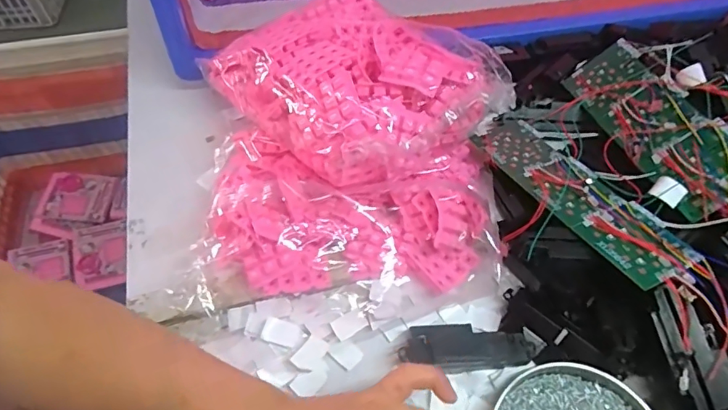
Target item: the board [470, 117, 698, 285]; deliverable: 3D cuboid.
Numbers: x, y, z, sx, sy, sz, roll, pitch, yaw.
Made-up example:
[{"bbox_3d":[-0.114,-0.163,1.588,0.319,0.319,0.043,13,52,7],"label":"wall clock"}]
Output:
[{"bbox_3d":[0.184,-0.015,0.431,0.068,0.009,0.217,-19,45,-18],"label":"board"}]

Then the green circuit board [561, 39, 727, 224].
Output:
[{"bbox_3d":[0.277,-0.081,0.460,0.072,0.010,0.218,-35,45,19],"label":"green circuit board"}]

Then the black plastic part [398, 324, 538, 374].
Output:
[{"bbox_3d":[0.085,0.113,0.391,0.108,0.017,0.036,1,57,-1],"label":"black plastic part"}]

